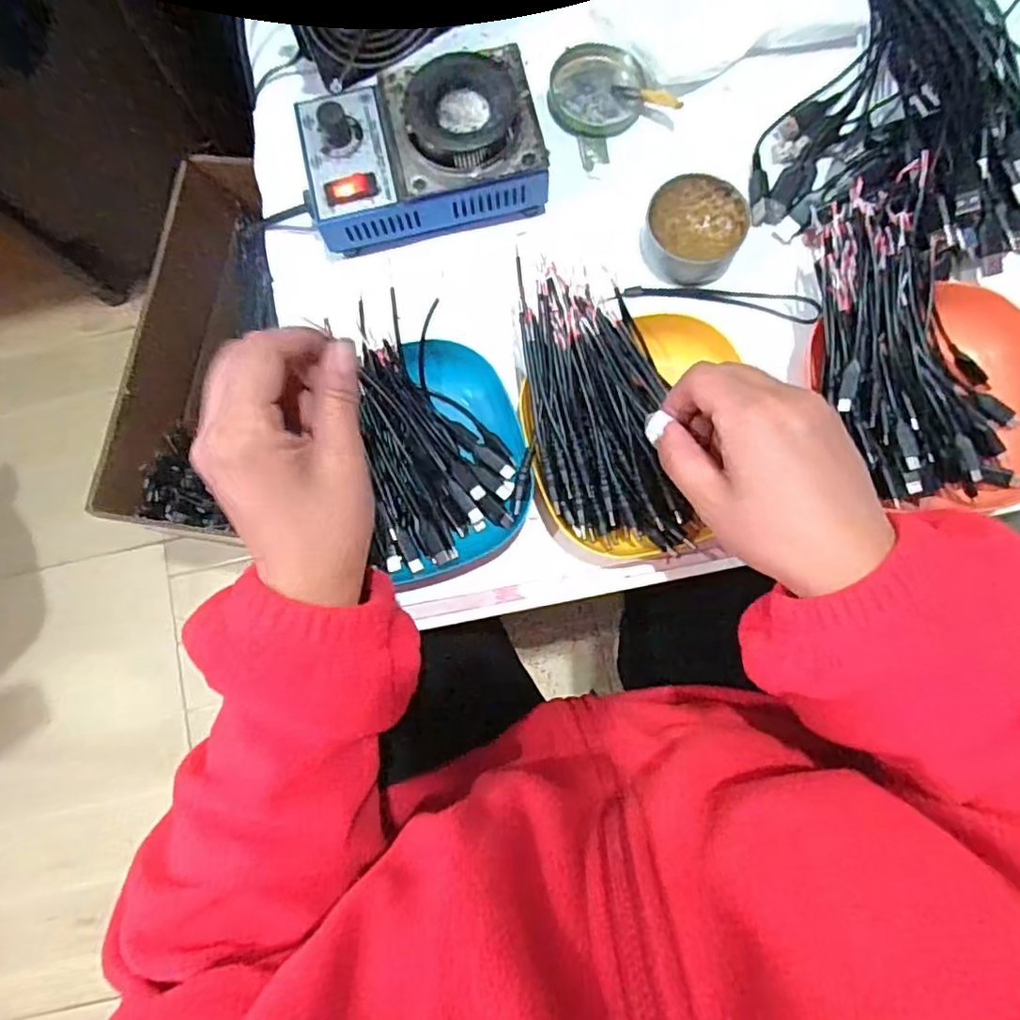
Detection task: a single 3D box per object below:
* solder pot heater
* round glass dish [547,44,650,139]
[{"bbox_3d":[-0.057,-0.232,0.404,0.151,0.054,0.101,-14,81,0],"label":"solder pot heater"},{"bbox_3d":[0.061,-0.294,0.444,0.065,0.009,0.064,0,82,2],"label":"round glass dish"}]

